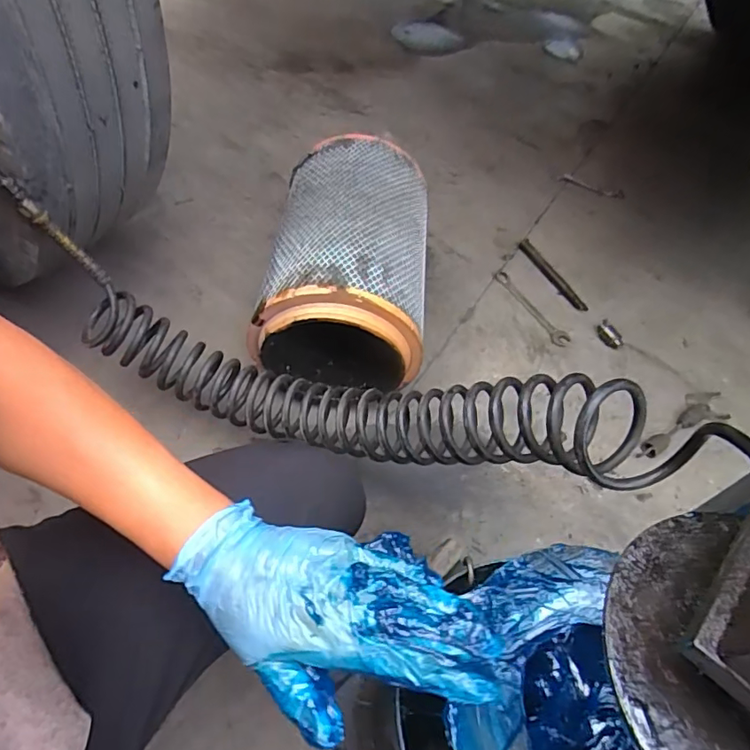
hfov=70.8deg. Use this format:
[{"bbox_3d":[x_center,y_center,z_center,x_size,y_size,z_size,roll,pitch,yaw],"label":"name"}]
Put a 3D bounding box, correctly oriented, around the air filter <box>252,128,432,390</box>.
[{"bbox_3d":[-0.036,-0.180,0.929,0.273,0.240,0.465,8,55,0],"label":"air filter"}]

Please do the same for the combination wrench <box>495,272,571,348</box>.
[{"bbox_3d":[0.330,-0.147,1.124,0.036,0.004,0.224,-25,61,-21],"label":"combination wrench"}]

